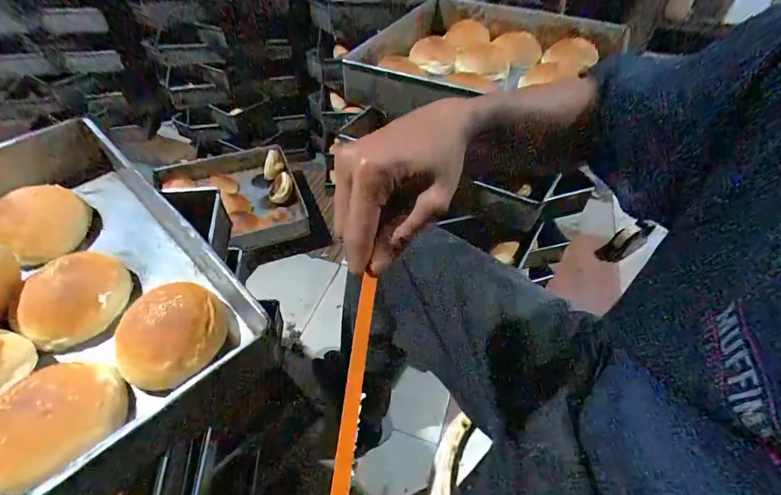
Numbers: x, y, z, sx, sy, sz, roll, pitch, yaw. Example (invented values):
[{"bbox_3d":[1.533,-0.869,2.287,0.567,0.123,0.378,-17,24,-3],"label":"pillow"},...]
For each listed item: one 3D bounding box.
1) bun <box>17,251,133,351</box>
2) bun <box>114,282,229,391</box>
[{"bbox_3d":[-0.303,0.047,0.379,0.088,0.043,0.088,1,46,-1],"label":"bun"},{"bbox_3d":[-0.195,0.073,0.355,0.079,0.043,0.085,-3,46,-4],"label":"bun"}]

